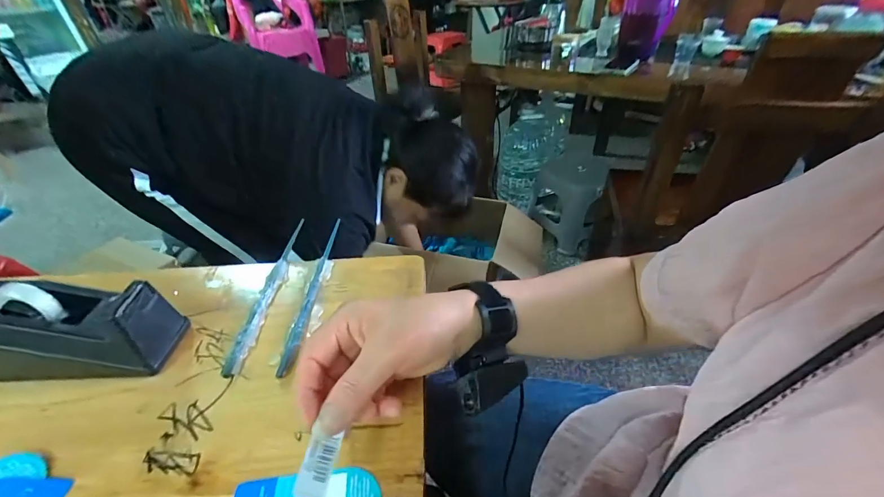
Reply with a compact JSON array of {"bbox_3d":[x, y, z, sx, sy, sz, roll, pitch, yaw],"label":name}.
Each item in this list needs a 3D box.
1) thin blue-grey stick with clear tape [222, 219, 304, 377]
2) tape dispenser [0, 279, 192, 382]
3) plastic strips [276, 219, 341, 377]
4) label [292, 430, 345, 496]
[{"bbox_3d":[-0.181,0.035,0.400,0.018,0.010,0.228,-3,38,-1],"label":"thin blue-grey stick with clear tape"},{"bbox_3d":[-0.315,0.066,0.310,0.150,0.076,0.059,-5,38,-2],"label":"tape dispenser"},{"bbox_3d":[-0.134,0.037,0.395,0.013,0.008,0.217,-2,38,0],"label":"plastic strips"},{"bbox_3d":[-0.073,0.127,0.219,0.019,0.004,0.036,26,43,-17],"label":"label"}]

